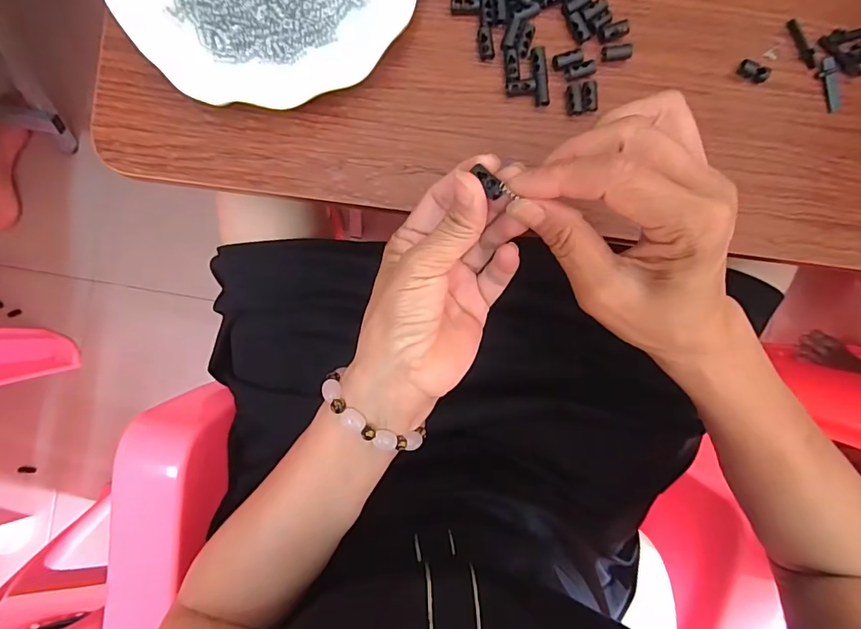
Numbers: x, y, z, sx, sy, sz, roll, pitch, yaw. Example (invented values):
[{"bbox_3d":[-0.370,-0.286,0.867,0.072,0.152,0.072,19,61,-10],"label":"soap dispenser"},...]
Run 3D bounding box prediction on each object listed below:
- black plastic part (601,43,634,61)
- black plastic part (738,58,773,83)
[{"bbox_3d":[0.123,-0.172,0.312,0.022,0.011,0.010,-6,91,-1],"label":"black plastic part"},{"bbox_3d":[0.216,-0.162,0.317,0.020,0.010,0.009,31,90,-1],"label":"black plastic part"}]

